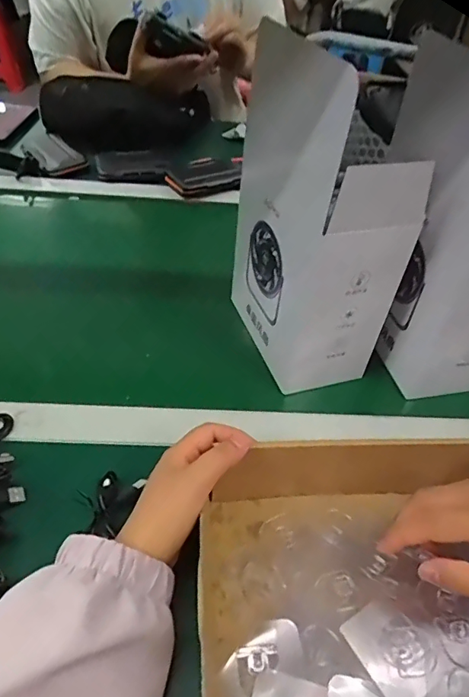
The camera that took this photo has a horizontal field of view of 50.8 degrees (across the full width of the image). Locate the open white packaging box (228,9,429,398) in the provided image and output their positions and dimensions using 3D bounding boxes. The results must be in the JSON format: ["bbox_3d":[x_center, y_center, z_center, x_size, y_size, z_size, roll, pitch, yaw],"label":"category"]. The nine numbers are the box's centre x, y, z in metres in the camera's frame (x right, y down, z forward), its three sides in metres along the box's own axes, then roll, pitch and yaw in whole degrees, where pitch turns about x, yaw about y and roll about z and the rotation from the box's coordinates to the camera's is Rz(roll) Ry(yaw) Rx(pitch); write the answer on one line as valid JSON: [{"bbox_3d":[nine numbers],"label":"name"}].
[{"bbox_3d":[0.077,-0.108,0.454,0.087,0.291,0.182,-13,45,-17],"label":"open white packaging box"}]

